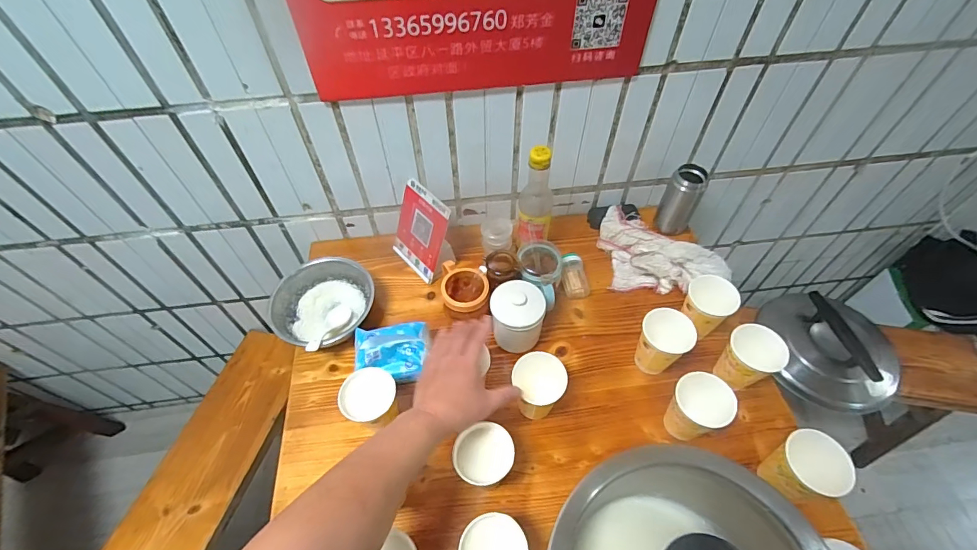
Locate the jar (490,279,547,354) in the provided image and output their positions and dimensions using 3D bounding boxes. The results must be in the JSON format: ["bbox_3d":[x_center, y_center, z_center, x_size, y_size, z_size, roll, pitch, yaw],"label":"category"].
[{"bbox_3d":[0.046,0.072,0.715,0.088,0.102,0.078,5,54,4],"label":"jar"}]

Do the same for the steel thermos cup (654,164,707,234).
[{"bbox_3d":[0.377,-0.142,0.855,0.068,0.138,0.054,26,59,18],"label":"steel thermos cup"}]

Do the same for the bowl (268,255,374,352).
[{"bbox_3d":[-0.298,0.050,0.772,0.156,0.080,0.160,0,54,0],"label":"bowl"}]

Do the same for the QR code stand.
[{"bbox_3d":[-0.125,-0.078,0.814,0.076,0.151,0.136,-36,62,-23],"label":"QR code stand"}]

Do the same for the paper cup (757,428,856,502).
[{"bbox_3d":[0.410,0.261,0.576,0.068,0.113,0.075,-11,55,-8],"label":"paper cup"}]

